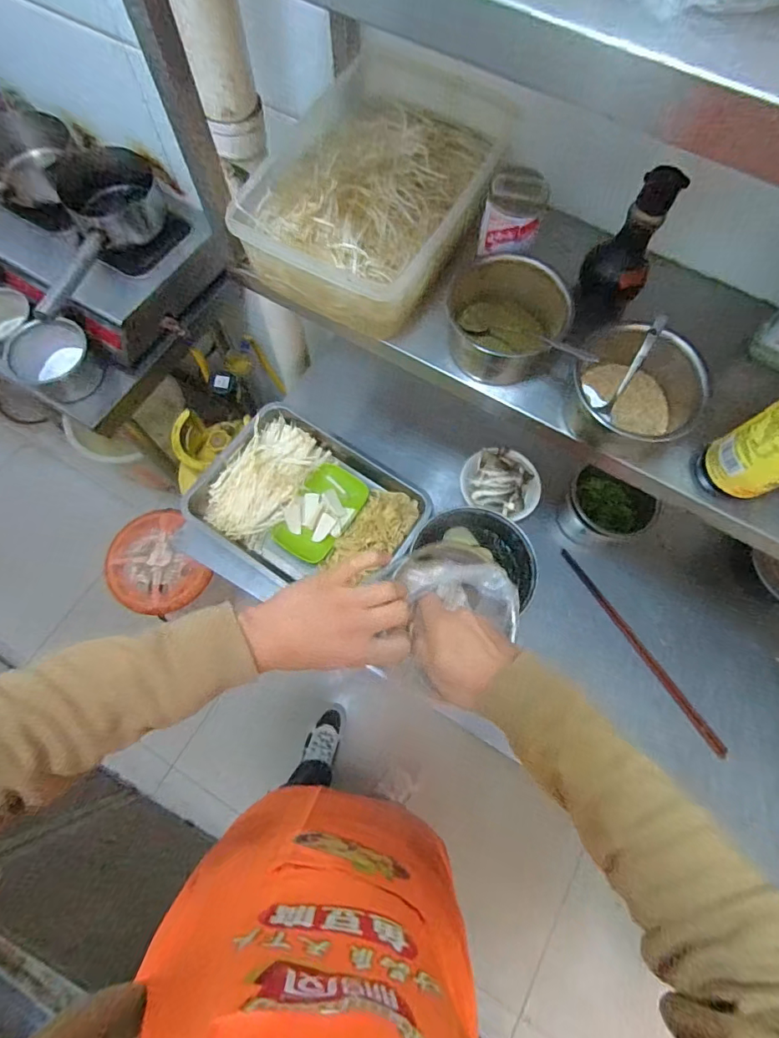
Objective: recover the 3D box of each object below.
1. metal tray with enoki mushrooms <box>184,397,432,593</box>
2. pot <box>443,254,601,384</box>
[{"bbox_3d":[-0.146,-0.022,0.901,0.393,0.075,0.290,29,72,8],"label":"metal tray with enoki mushrooms"},{"bbox_3d":[0.142,-0.222,0.541,0.155,0.085,0.112,13,71,2],"label":"pot"}]

